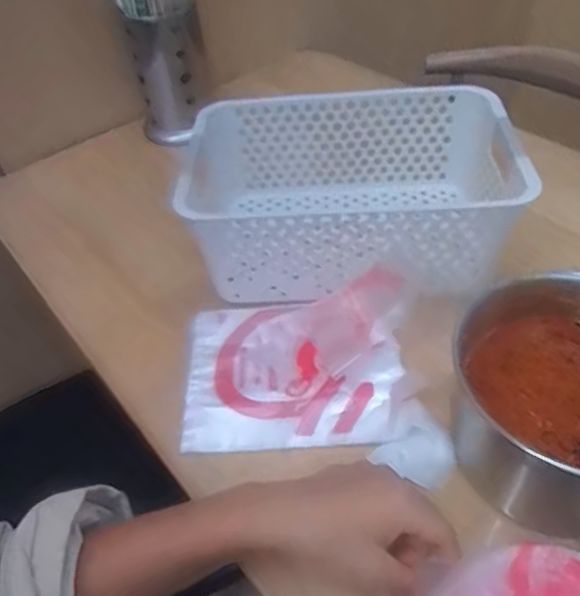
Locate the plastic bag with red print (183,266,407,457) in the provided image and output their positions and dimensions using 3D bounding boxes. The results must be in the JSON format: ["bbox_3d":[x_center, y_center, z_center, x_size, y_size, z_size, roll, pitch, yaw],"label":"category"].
[{"bbox_3d":[0.007,0.048,0.472,0.191,0.043,0.143,-5,46,2],"label":"plastic bag with red print"}]

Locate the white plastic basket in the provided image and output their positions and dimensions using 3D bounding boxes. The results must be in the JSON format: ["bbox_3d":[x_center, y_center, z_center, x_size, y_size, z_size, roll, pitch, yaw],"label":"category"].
[{"bbox_3d":[0.057,-0.104,0.559,0.309,0.112,0.205,-1,46,6],"label":"white plastic basket"}]

